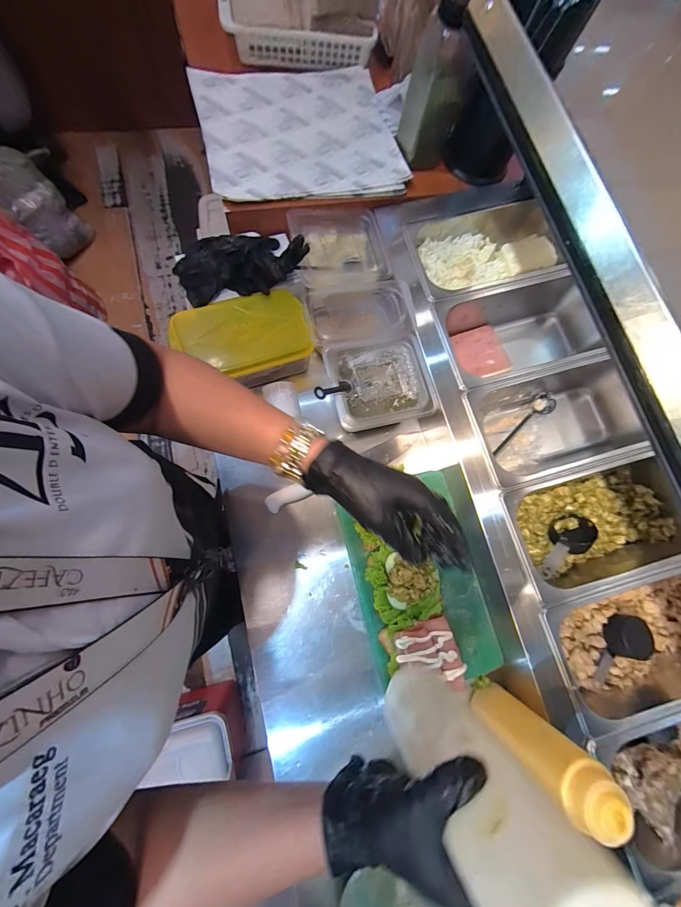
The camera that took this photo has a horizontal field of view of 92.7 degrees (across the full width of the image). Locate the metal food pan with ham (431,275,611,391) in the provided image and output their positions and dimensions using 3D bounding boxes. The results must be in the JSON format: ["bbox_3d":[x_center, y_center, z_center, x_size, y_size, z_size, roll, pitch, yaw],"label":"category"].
[{"bbox_3d":[0.323,-0.209,0.631,0.300,0.127,0.179,-11,78,-10],"label":"metal food pan with ham"}]

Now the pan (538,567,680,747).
[{"bbox_3d":[0.459,0.285,0.508,0.297,0.090,0.178,-13,79,-10],"label":"pan"}]

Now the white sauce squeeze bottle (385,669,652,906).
[{"bbox_3d":[0.100,0.252,0.257,0.062,0.225,0.074,38,79,-10],"label":"white sauce squeeze bottle"}]

